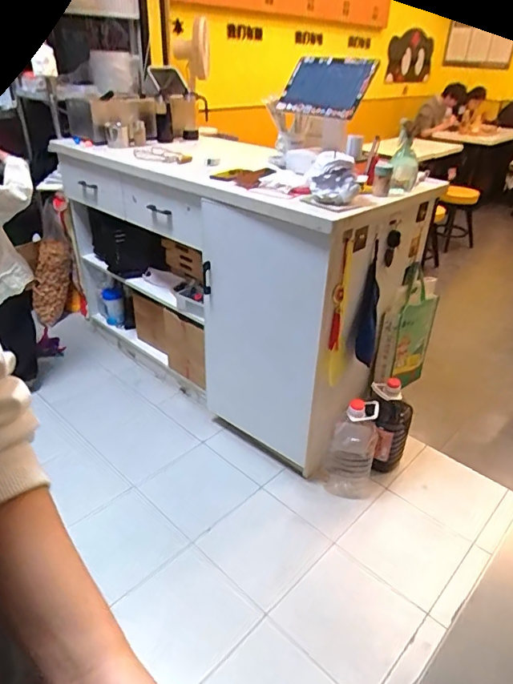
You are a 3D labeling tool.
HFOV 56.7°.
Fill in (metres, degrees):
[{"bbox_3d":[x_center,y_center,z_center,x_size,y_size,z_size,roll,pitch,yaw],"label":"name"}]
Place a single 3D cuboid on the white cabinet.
[{"bbox_3d":[-0.168,-0.260,1.849,1.446,0.851,0.461,29,40,36],"label":"white cabinet"}]

